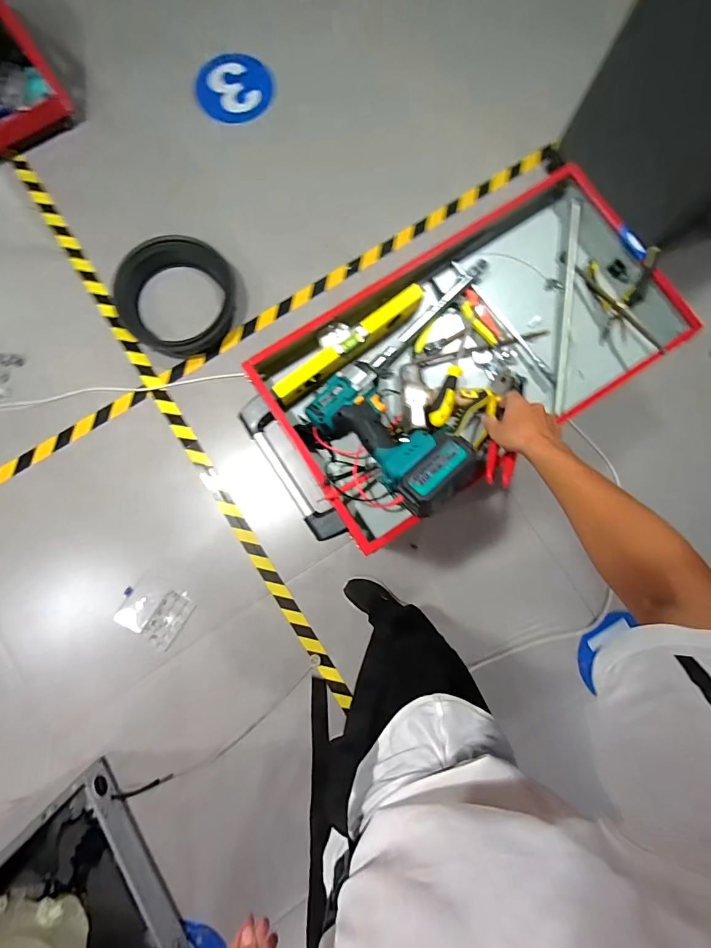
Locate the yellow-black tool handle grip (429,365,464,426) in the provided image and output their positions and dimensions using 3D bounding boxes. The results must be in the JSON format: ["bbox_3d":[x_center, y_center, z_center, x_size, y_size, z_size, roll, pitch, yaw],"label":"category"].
[{"bbox_3d":[0.145,-0.124,0.637,0.026,0.019,0.102,24,87,-4],"label":"yellow-black tool handle grip"}]

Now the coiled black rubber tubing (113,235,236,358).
[{"bbox_3d":[-0.592,-0.584,1.341,0.362,0.132,0.366,42,84,4],"label":"coiled black rubber tubing"}]

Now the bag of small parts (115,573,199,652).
[{"bbox_3d":[-0.644,0.437,1.278,0.214,0.011,0.185,26,83,2],"label":"bag of small parts"}]

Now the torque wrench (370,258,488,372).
[{"bbox_3d":[0.126,-0.267,0.678,0.023,0.034,0.269,45,84,4],"label":"torque wrench"}]

